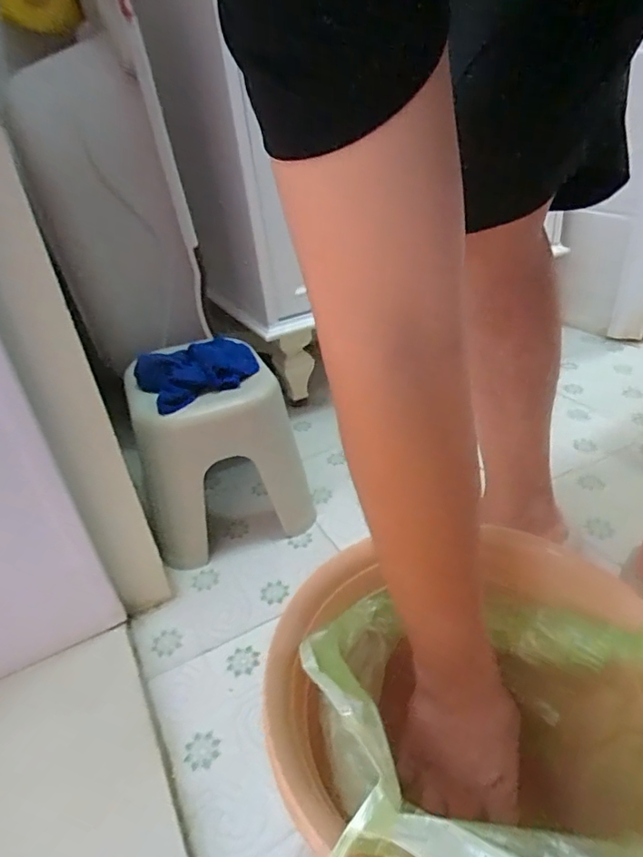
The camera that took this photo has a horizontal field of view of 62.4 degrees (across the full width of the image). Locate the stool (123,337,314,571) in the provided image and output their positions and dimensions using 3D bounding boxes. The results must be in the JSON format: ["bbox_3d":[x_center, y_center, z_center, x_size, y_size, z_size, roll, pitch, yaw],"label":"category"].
[{"bbox_3d":[-0.164,0.043,0.808,0.225,0.244,0.207,-18,35,-19],"label":"stool"}]

